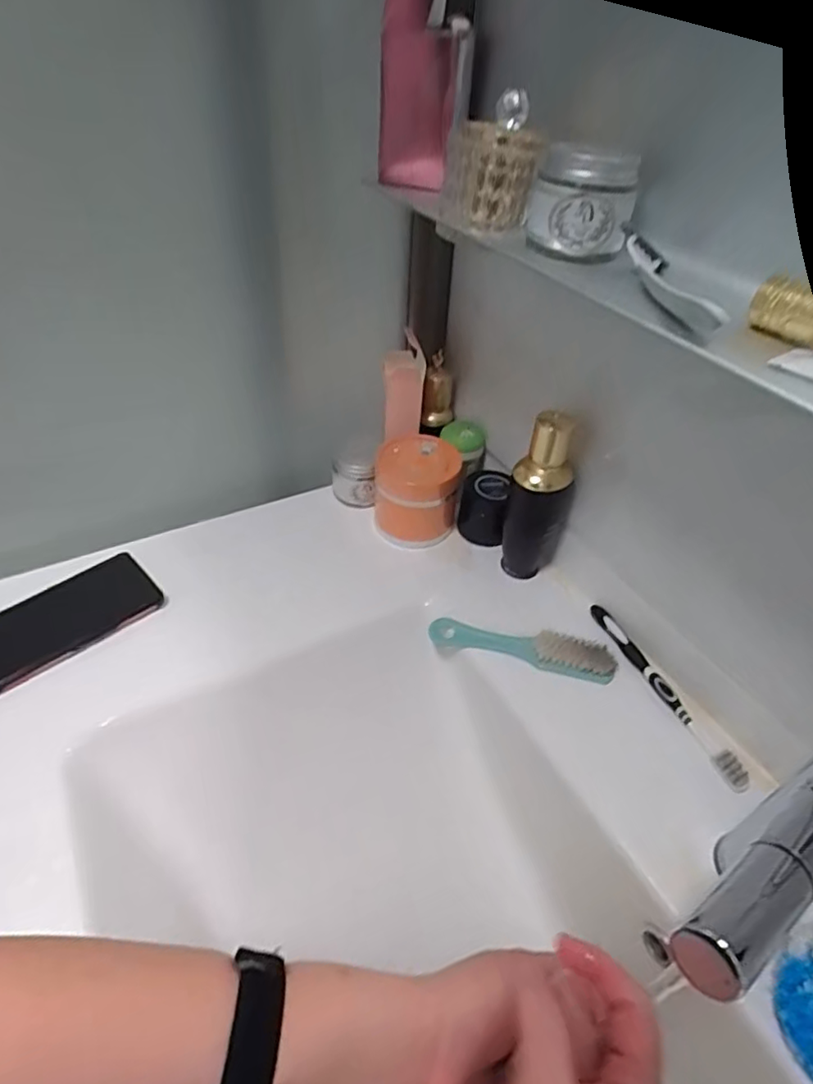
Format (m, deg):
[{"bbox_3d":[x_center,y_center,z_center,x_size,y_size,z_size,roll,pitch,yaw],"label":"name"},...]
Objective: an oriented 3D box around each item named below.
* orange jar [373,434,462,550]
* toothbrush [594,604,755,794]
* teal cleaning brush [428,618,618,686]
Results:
[{"bbox_3d":[0.009,-0.053,0.623,0.083,0.084,0.085,2,42,-2],"label":"orange jar"},{"bbox_3d":[0.210,0.117,0.495,0.016,0.010,0.185,-13,45,-18],"label":"toothbrush"},{"bbox_3d":[0.099,0.091,0.526,0.157,0.022,0.031,14,43,12],"label":"teal cleaning brush"}]

